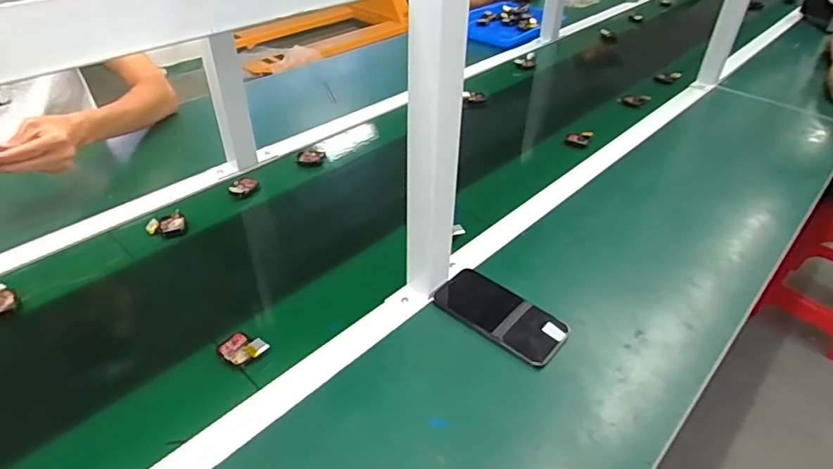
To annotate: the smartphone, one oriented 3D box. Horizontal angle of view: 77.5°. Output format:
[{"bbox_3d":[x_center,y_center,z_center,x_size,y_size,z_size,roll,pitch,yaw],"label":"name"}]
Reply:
[{"bbox_3d":[0.103,0.094,0.636,0.161,0.010,0.075,30,47,30],"label":"smartphone"}]

